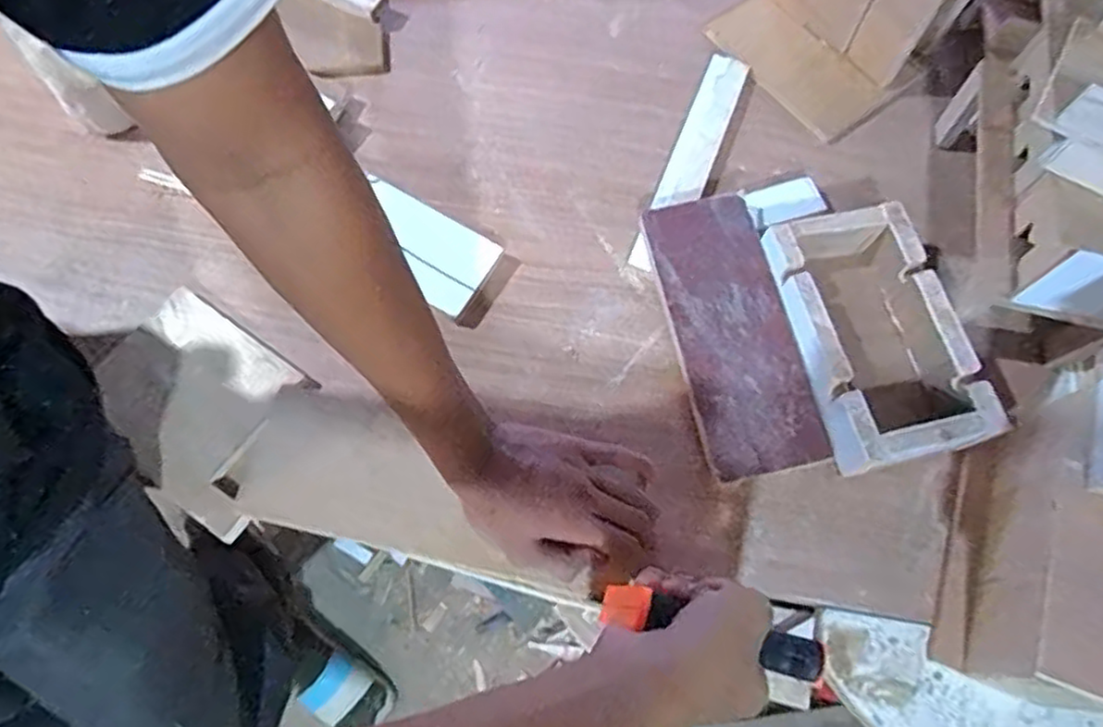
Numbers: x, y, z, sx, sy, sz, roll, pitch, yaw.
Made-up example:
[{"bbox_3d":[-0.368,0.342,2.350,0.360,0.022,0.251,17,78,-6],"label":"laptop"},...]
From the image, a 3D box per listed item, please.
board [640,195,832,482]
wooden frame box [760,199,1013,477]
[{"bbox_3d":[0.149,-0.028,0.575,0.093,0.012,0.234,-12,74,-4],"label":"board"},{"bbox_3d":[0.259,-0.023,0.573,0.121,0.060,0.207,-11,69,-5],"label":"wooden frame box"}]

